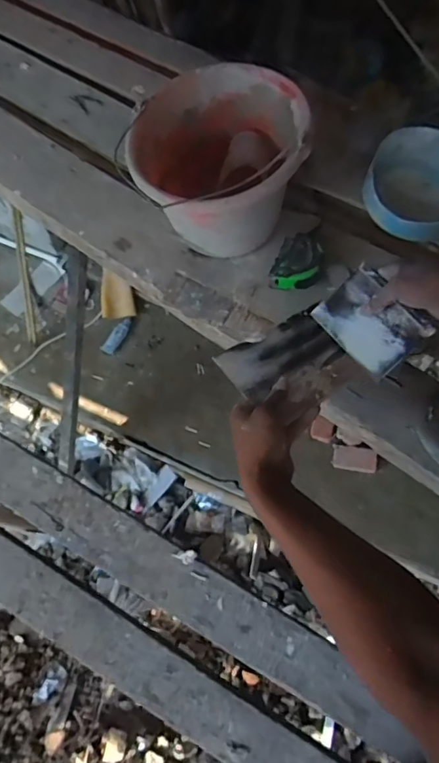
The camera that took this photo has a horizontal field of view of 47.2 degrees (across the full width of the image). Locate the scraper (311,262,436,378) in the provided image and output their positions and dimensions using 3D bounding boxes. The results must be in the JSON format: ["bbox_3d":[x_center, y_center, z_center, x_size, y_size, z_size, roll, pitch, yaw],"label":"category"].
[{"bbox_3d":[0.183,-0.074,0.610,0.117,0.010,0.088,47,107,16],"label":"scraper"}]

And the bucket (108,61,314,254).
[{"bbox_3d":[0.001,-0.295,0.690,0.212,0.149,0.239,12,71,6],"label":"bucket"}]

